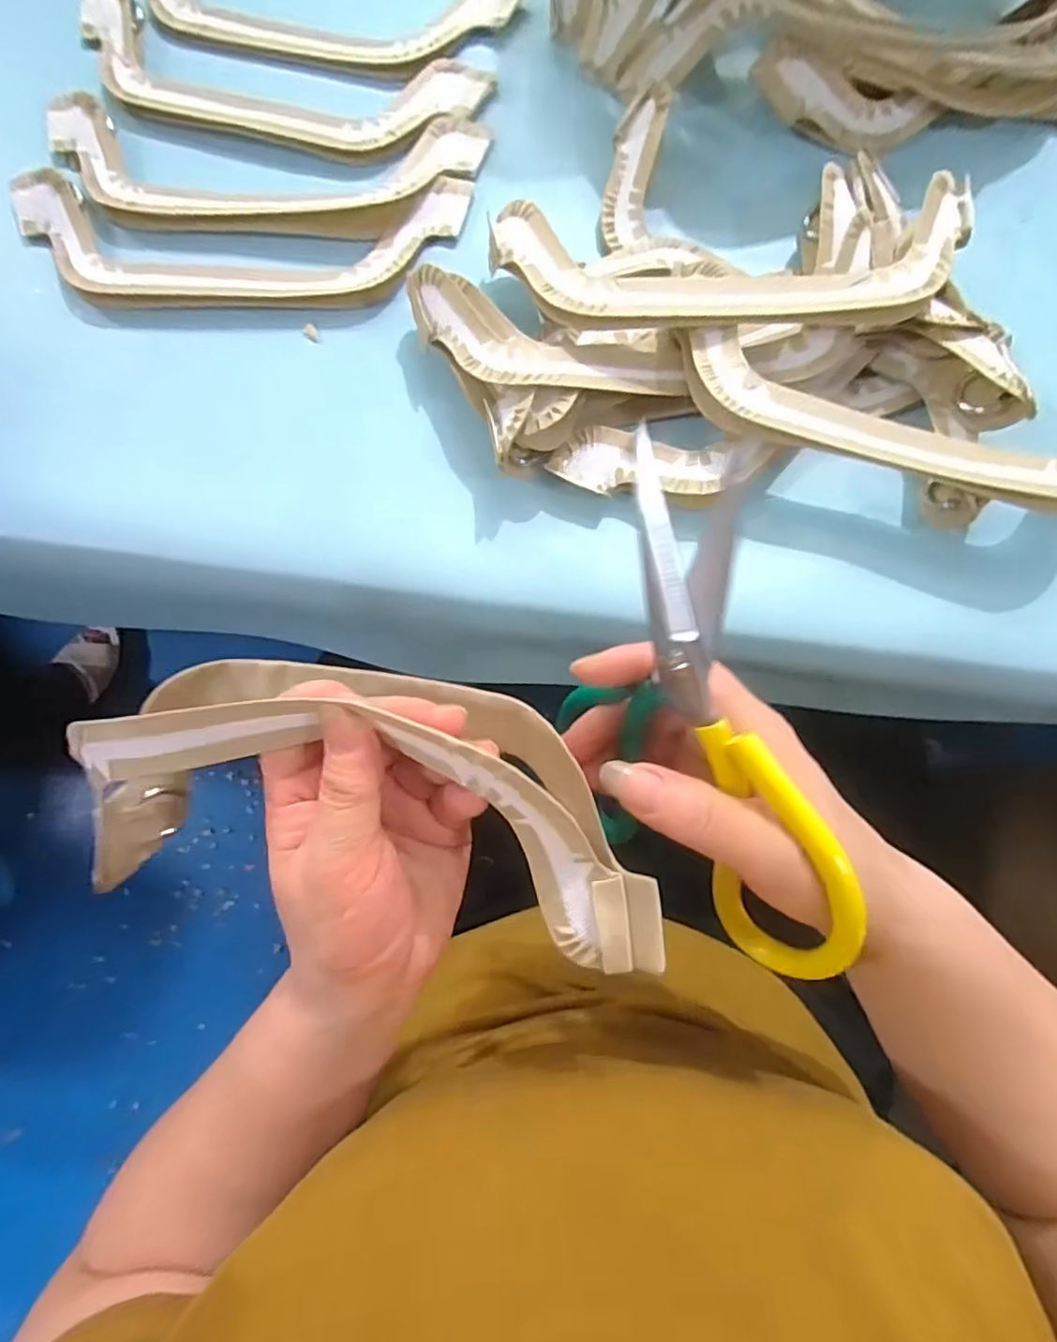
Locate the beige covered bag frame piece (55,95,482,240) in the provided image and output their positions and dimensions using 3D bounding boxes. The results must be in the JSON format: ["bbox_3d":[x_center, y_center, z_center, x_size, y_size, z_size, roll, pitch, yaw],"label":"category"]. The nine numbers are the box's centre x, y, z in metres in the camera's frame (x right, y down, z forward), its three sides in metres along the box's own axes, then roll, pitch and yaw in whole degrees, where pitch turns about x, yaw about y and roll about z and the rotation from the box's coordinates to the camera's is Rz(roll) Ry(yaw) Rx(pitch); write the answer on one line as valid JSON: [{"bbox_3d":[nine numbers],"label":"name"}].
[{"bbox_3d":[-0.160,-0.301,0.364,0.263,0.012,0.086,4,81,3],"label":"beige covered bag frame piece"}]

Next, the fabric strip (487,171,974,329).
[{"bbox_3d":[0.104,-0.210,0.310,0.245,0.017,0.082,-1,80,2],"label":"fabric strip"}]

